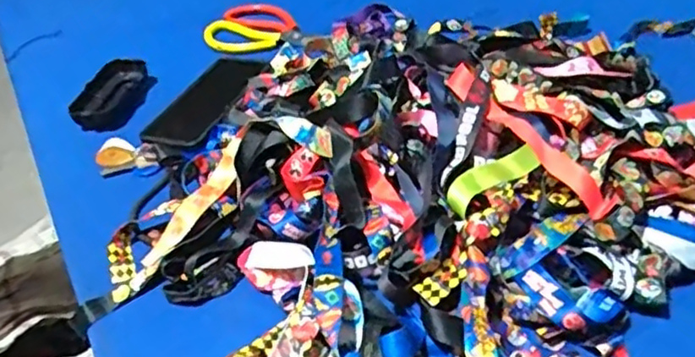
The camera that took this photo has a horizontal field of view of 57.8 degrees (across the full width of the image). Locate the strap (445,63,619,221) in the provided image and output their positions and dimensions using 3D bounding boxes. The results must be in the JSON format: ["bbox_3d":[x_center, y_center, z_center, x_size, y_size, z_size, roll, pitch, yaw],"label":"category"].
[{"bbox_3d":[0.144,-0.034,0.511,0.027,0.020,0.171,-32,64,-25],"label":"strap"}]

